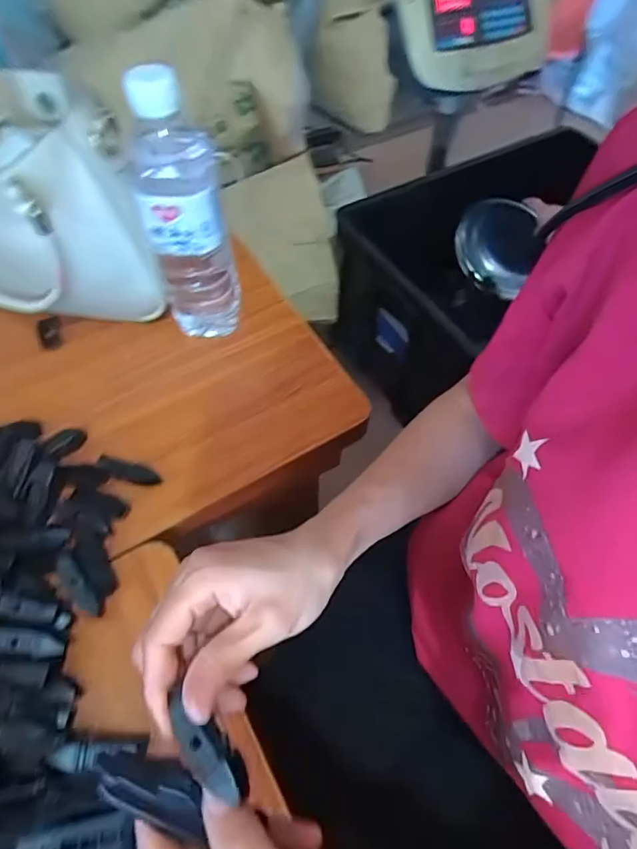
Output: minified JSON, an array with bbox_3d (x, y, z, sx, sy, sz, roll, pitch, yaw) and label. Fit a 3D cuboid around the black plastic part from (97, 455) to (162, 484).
[{"bbox_3d":[-0.153,0.038,0.381,0.051,0.008,0.014,13,61,4],"label":"black plastic part"}]

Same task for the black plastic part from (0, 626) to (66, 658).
[{"bbox_3d":[-0.185,0.133,0.289,0.053,0.008,0.016,5,60,0],"label":"black plastic part"}]

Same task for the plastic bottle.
[{"bbox_3d":[-0.107,-0.160,0.384,0.064,0.212,0.062,-15,63,-11],"label":"plastic bottle"}]

